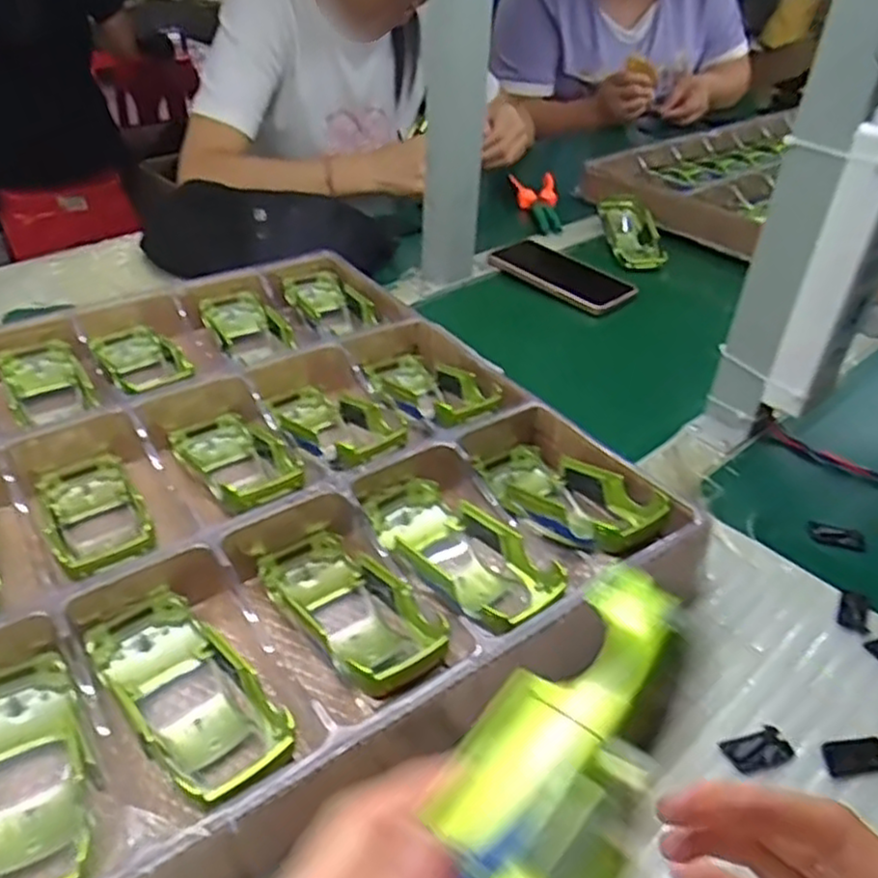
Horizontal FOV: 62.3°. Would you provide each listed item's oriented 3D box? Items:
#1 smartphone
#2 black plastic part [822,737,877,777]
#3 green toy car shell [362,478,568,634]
[{"bbox_3d":[0.130,-0.176,0.785,0.157,0.015,0.072,31,45,31],"label":"smartphone"},{"bbox_3d":[0.206,0.156,0.358,0.034,0.008,0.017,-2,40,-7],"label":"black plastic part"},{"bbox_3d":[0.010,0.063,0.422,0.057,0.038,0.135,-27,48,-31],"label":"green toy car shell"}]

